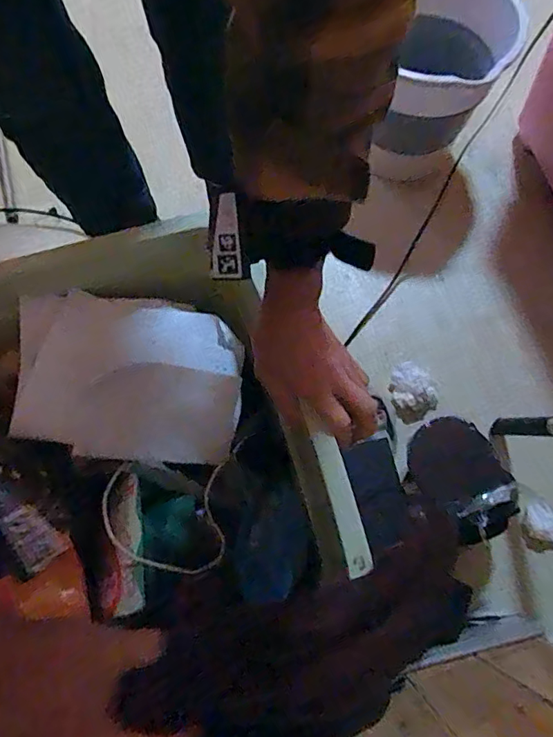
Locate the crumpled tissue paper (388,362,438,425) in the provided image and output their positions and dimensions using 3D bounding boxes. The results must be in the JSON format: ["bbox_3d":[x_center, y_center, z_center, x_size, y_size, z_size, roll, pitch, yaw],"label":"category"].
[{"bbox_3d":[0.212,0.035,0.749,0.064,0.021,0.091,-11,70,-3],"label":"crumpled tissue paper"}]

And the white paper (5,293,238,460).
[{"bbox_3d":[-0.149,0.010,0.496,0.222,0.065,0.163,1,70,1],"label":"white paper"}]

